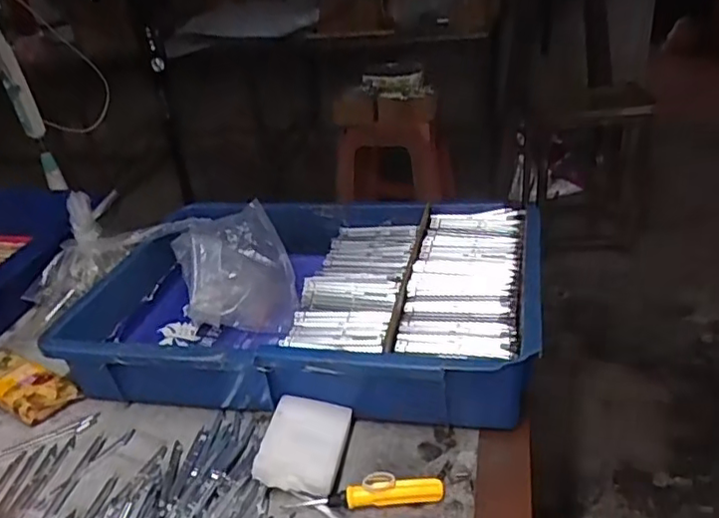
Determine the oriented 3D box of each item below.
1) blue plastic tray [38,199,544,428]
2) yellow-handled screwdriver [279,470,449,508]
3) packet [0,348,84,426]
[{"bbox_3d":[-0.053,0.045,0.642,0.438,0.101,0.271,1,30,13],"label":"blue plastic tray"},{"bbox_3d":[0.004,0.170,0.466,0.112,0.017,0.019,-4,29,3],"label":"yellow-handled screwdriver"},{"bbox_3d":[-0.322,0.121,0.609,0.104,0.037,0.057,19,37,37],"label":"packet"}]

